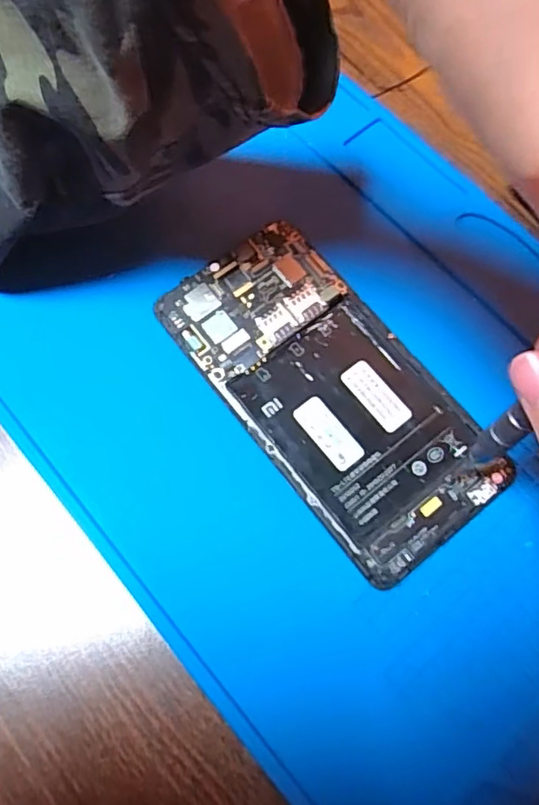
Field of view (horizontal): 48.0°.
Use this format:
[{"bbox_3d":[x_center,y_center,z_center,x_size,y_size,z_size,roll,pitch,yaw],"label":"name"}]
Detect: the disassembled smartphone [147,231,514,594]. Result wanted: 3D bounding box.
[{"bbox_3d":[0.024,-0.005,0.245,0.072,0.008,0.145,-37,75,-11],"label":"disassembled smartphone"}]

